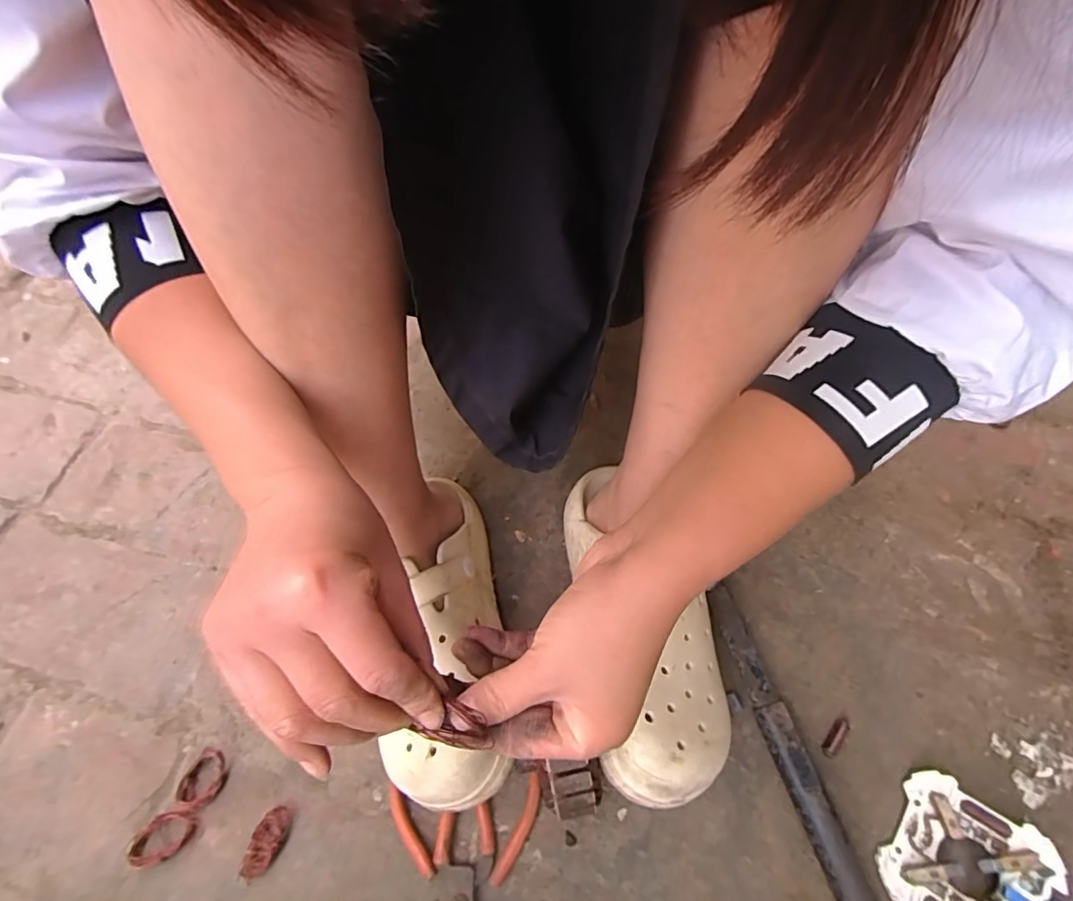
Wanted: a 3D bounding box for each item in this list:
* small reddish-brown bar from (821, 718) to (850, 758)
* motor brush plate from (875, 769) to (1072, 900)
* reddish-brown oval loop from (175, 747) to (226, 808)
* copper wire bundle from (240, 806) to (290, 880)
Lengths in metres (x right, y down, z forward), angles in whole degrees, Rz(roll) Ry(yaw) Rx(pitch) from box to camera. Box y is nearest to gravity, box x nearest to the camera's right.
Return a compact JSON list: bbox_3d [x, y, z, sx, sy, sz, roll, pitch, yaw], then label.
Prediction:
[{"bbox_3d":[0.227,0.217,0.396,0.010,0.009,0.031,38,68,21],"label":"small reddish-brown bar"},{"bbox_3d":[0.293,0.281,0.350,0.095,0.016,0.087,26,70,33],"label":"motor brush plate"},{"bbox_3d":[-0.250,0.248,0.394,0.029,0.008,0.039,16,62,11],"label":"reddish-brown oval loop"},{"bbox_3d":[-0.195,0.281,0.377,0.021,0.004,0.043,10,61,8],"label":"copper wire bundle"}]

